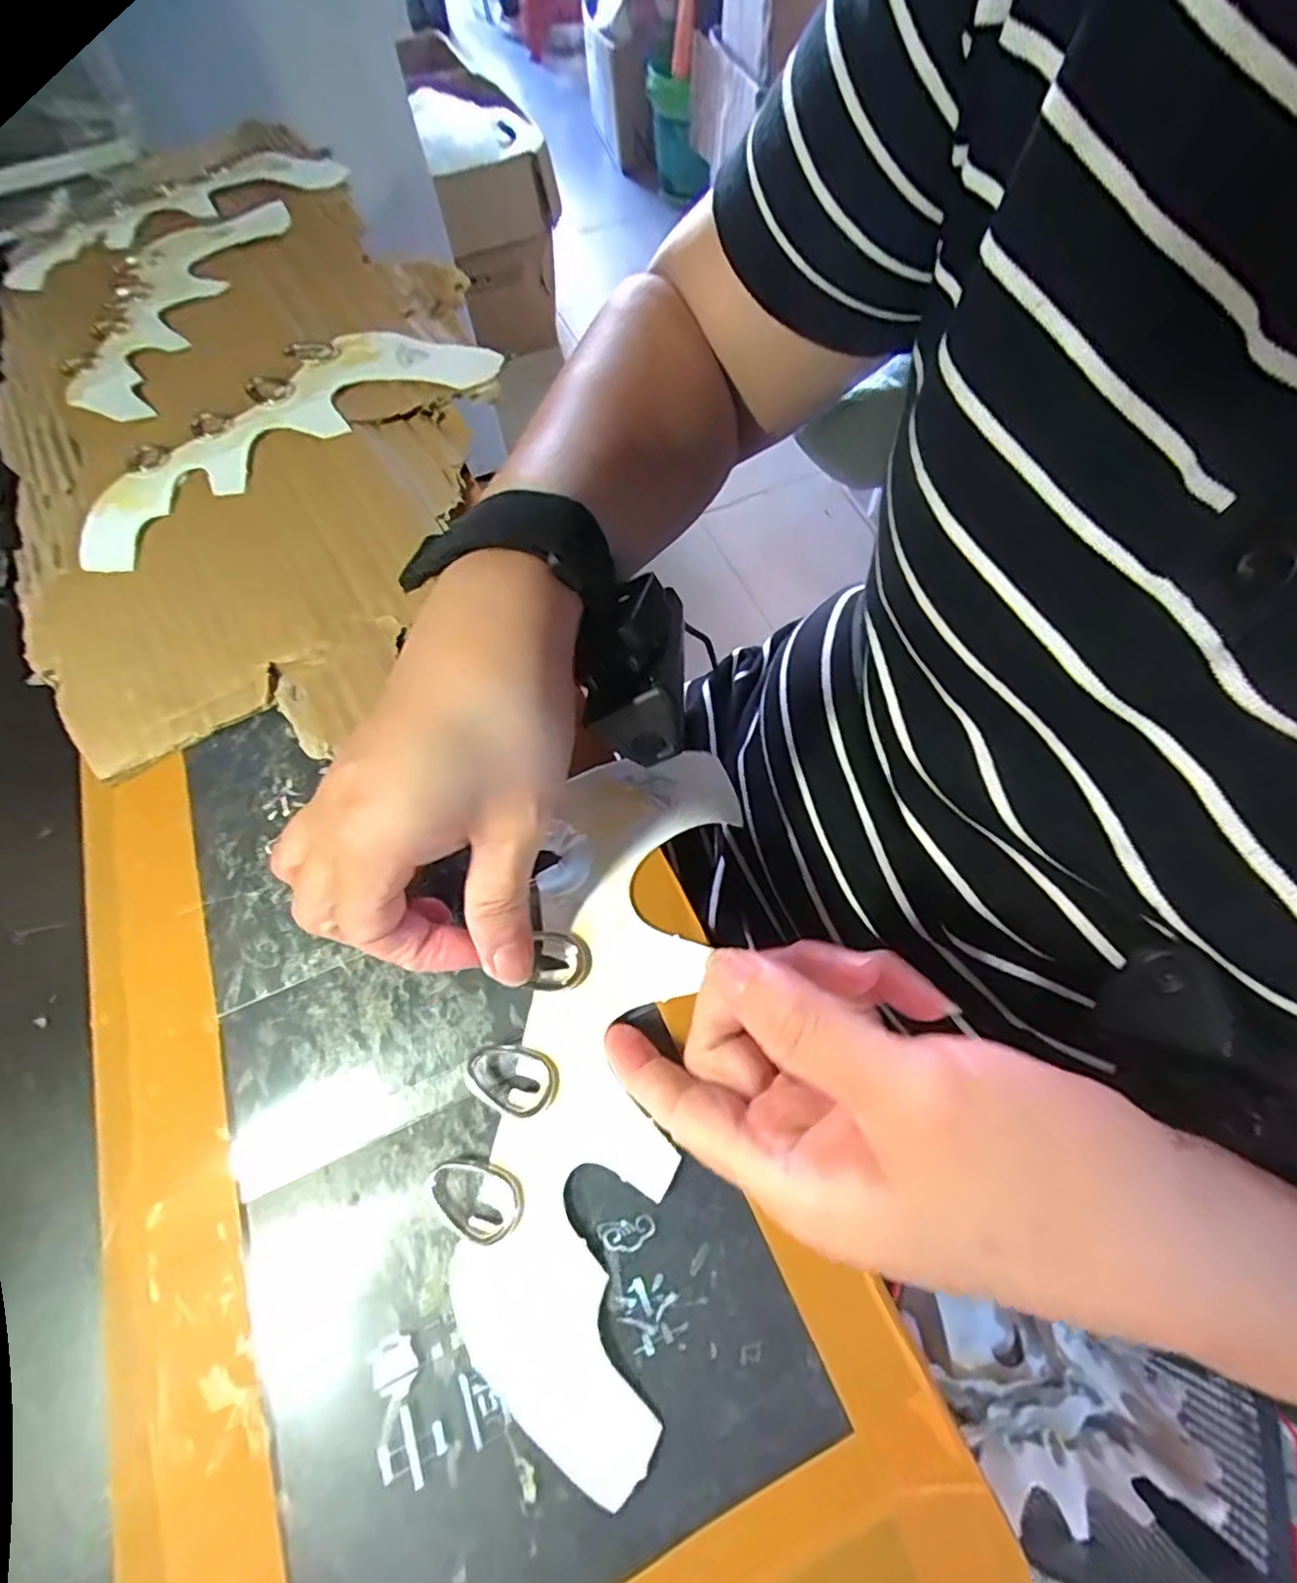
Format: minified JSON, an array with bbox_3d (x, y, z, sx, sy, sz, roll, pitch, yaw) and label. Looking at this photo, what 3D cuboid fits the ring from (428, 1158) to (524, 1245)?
[{"bbox_3d":[-0.053,0.122,0.190,0.030,0.004,0.020,20,67,12],"label":"ring"}]

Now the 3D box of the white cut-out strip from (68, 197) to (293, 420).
[{"bbox_3d":[-0.299,-0.306,0.393,0.067,0.020,0.237,11,71,12],"label":"white cut-out strip"}]

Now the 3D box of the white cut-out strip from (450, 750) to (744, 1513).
[{"bbox_3d":[-0.013,0.083,0.215,0.064,0.019,0.210,7,63,3],"label":"white cut-out strip"}]

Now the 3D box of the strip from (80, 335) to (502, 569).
[{"bbox_3d":[-0.198,-0.202,0.347,0.240,0.011,0.069,-39,80,-17],"label":"strip"}]

